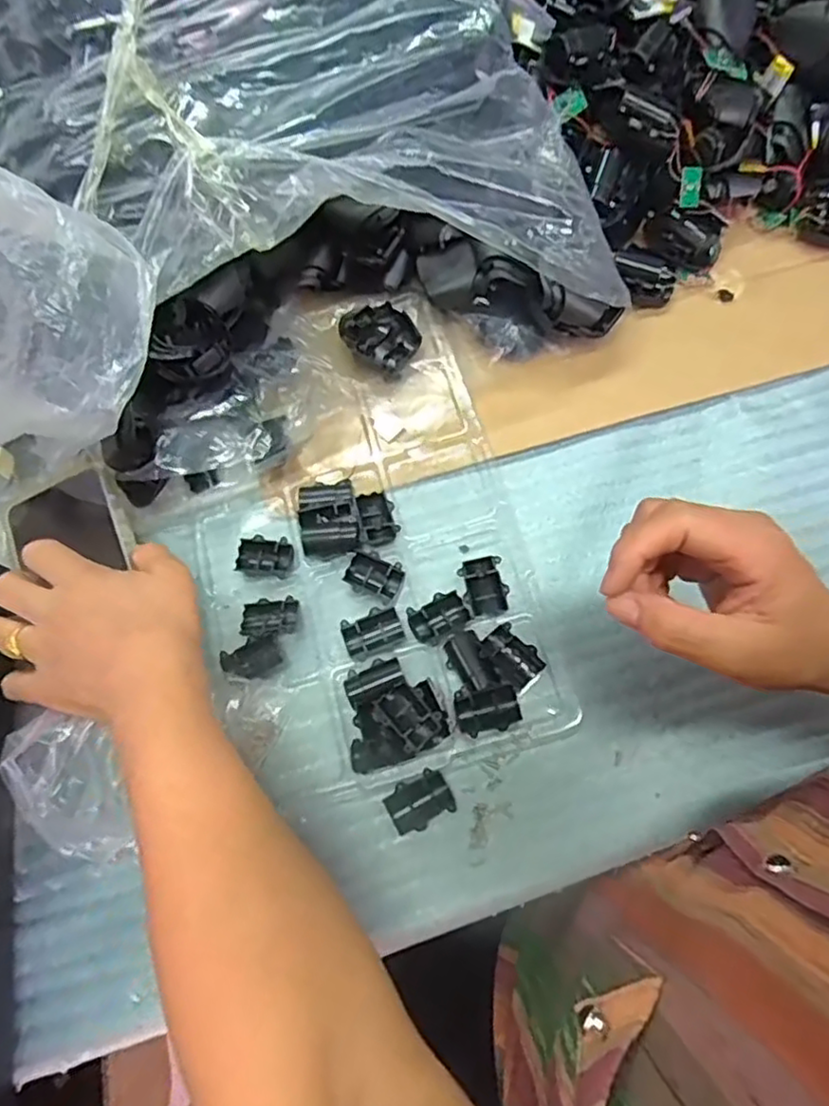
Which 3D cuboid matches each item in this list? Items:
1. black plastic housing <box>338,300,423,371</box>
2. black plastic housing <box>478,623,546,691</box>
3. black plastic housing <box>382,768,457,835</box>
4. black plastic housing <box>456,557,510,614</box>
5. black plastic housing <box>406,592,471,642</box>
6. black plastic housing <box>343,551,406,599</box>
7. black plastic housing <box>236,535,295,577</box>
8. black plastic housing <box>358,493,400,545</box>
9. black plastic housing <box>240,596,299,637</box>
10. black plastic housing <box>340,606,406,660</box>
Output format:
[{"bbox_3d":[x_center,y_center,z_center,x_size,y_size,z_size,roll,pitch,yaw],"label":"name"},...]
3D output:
[{"bbox_3d":[-0.026,-0.166,0.498,0.059,0.020,0.049,14,71,8],"label":"black plastic housing"},{"bbox_3d":[0.060,0.065,0.408,0.038,0.016,0.027,43,77,16],"label":"black plastic housing"},{"bbox_3d":[0.003,0.146,0.382,0.037,0.011,0.028,-29,71,-8],"label":"black plastic housing"},{"bbox_3d":[0.045,0.023,0.427,0.028,0.018,0.037,-11,69,-1],"label":"black plastic housing"},{"bbox_3d":[0.015,0.041,0.414,0.037,0.019,0.024,-31,71,-8],"label":"black plastic housing"},{"bbox_3d":[-0.026,0.016,0.432,0.037,0.016,0.026,24,72,11],"label":"black plastic housing"},{"bbox_3d":[-0.101,0.003,0.447,0.037,0.014,0.026,5,70,5],"label":"black plastic housing"},{"bbox_3d":[-0.025,-0.023,0.448,0.025,0.014,0.039,-6,69,1],"label":"black plastic housing"},{"bbox_3d":[-0.094,0.042,0.428,0.037,0.010,0.026,-5,69,1],"label":"black plastic housing"},{"bbox_3d":[-0.027,0.051,0.421,0.038,0.014,0.024,-25,70,-6],"label":"black plastic housing"}]

